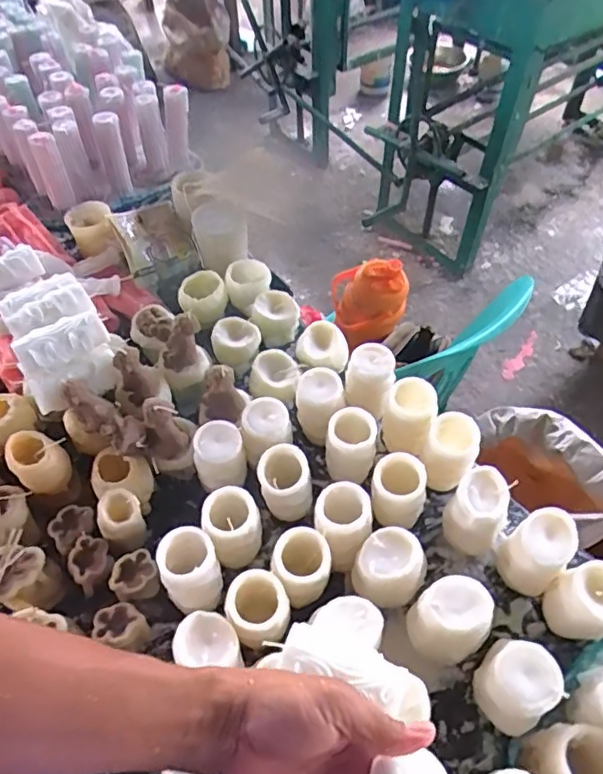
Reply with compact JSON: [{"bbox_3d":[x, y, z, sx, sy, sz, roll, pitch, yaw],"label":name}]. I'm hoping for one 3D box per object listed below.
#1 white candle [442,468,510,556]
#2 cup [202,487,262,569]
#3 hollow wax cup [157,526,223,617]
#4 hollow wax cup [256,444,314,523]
[{"bbox_3d":[0.200,0.154,0.686,0.066,0.111,0.079,17,56,13],"label":"white candle"},{"bbox_3d":[-0.080,0.164,0.669,0.066,0.085,0.062,-1,53,1],"label":"cup"},{"bbox_3d":[-0.122,0.196,0.628,0.064,0.075,0.073,-17,55,-11],"label":"hollow wax cup"},{"bbox_3d":[-0.021,0.119,0.702,0.063,0.088,0.061,-8,54,-5],"label":"hollow wax cup"}]

